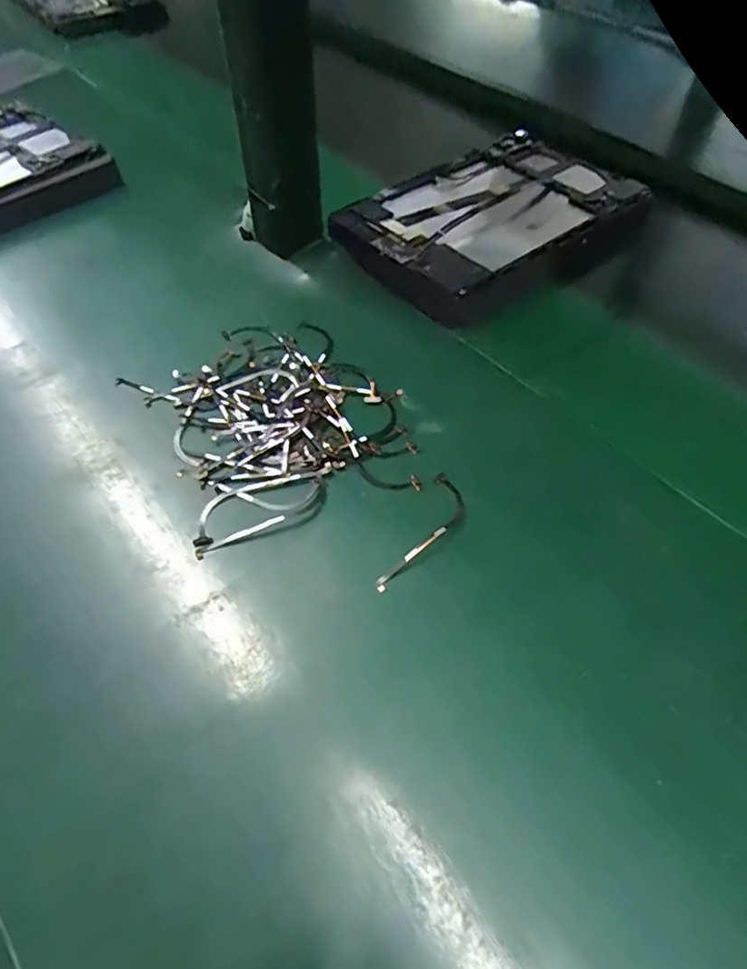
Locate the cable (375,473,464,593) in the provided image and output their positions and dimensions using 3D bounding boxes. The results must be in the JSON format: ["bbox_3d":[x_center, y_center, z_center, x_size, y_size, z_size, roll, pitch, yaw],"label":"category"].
[{"bbox_3d":[0.030,0.027,0.331,0.023,0.009,0.083,23,57,17],"label":"cable"}]

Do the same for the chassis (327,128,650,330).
[{"bbox_3d":[0.098,-0.219,0.498,0.238,0.034,0.164,-32,59,-21],"label":"chassis"}]

